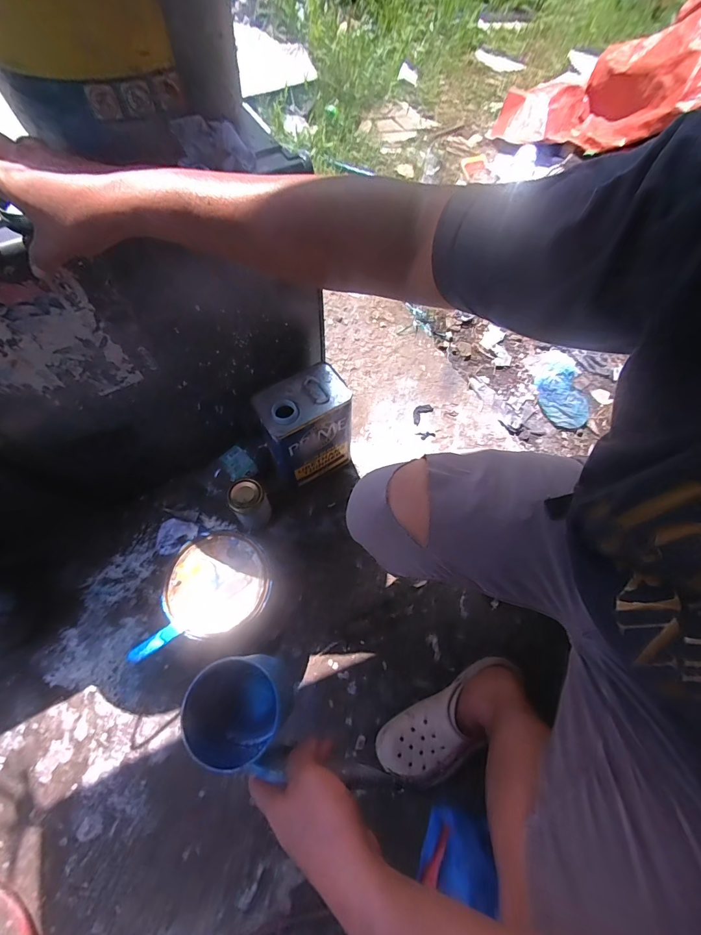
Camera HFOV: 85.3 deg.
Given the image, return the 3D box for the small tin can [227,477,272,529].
[{"bbox_3d":[-0.200,0.072,0.765,0.067,0.117,0.070,1,67,-2],"label":"small tin can"}]

